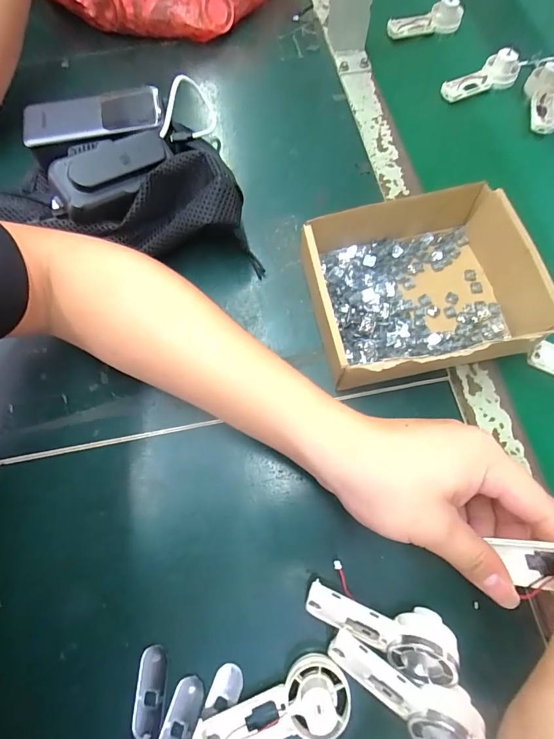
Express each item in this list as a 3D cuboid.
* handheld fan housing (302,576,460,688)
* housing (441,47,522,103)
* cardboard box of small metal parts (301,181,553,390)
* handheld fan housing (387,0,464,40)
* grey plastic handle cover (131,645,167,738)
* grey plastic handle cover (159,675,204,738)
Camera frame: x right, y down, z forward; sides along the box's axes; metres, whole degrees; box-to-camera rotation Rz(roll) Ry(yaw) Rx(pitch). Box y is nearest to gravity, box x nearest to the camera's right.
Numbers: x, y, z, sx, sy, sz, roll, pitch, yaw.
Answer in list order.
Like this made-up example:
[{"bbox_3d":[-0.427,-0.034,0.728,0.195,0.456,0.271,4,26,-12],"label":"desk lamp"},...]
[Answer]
[{"bbox_3d":[0.065,0.161,0.240,0.091,0.039,0.038,24,72,10],"label":"handheld fan housing"},{"bbox_3d":[0.242,-0.345,0.445,0.089,0.028,0.035,-28,71,-8],"label":"housing"},{"bbox_3d":[0.124,-0.069,0.314,0.189,0.054,0.146,-13,70,-3],"label":"cardboard box of small metal parts"},{"bbox_3d":[0.191,-0.460,0.493,0.096,0.033,0.023,-8,69,-1],"label":"handheld fan housing"},{"bbox_3d":[-0.083,0.211,0.247,0.018,0.004,0.050,2,70,3],"label":"grey plastic handle cover"},{"bbox_3d":[-0.061,0.226,0.239,0.022,0.004,0.052,16,71,8],"label":"grey plastic handle cover"}]

